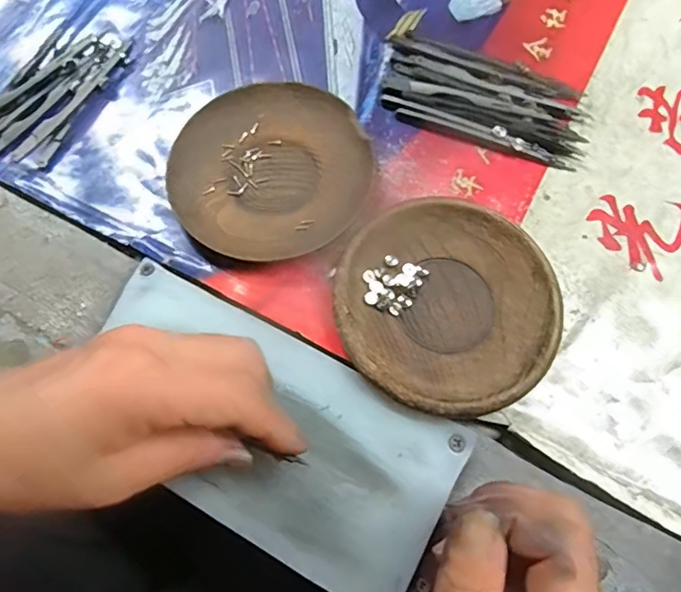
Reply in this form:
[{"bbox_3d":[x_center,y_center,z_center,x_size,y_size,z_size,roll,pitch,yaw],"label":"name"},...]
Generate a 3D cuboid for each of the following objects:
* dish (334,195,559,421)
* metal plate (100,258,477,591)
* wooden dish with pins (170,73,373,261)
[{"bbox_3d":[0.053,0.004,0.271,0.106,0.015,0.111,-1,72,3],"label":"dish"},{"bbox_3d":[-0.041,0.063,0.259,0.196,0.006,0.092,27,74,11],"label":"metal plate"},{"bbox_3d":[-0.041,-0.074,0.304,0.111,0.015,0.111,-1,72,3],"label":"wooden dish with pins"}]

